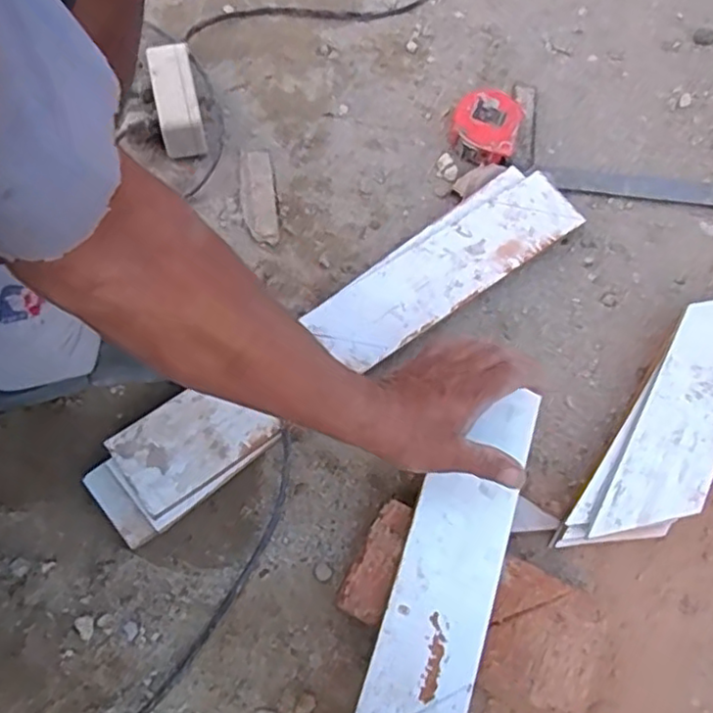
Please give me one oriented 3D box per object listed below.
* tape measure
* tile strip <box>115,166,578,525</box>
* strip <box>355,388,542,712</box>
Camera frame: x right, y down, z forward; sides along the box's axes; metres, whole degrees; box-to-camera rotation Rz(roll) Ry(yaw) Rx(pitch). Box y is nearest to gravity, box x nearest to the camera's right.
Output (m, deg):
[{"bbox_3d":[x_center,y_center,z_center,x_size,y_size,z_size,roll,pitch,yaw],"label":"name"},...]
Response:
[{"bbox_3d":[0.138,-0.247,0.714,0.069,0.039,0.079,17,66,4],"label":"tape measure"},{"bbox_3d":[0.012,-0.035,0.597,0.488,0.009,0.076,-34,75,-19],"label":"tile strip"},{"bbox_3d":[0.075,0.152,0.490,0.080,0.008,0.286,23,64,7],"label":"strip"}]

